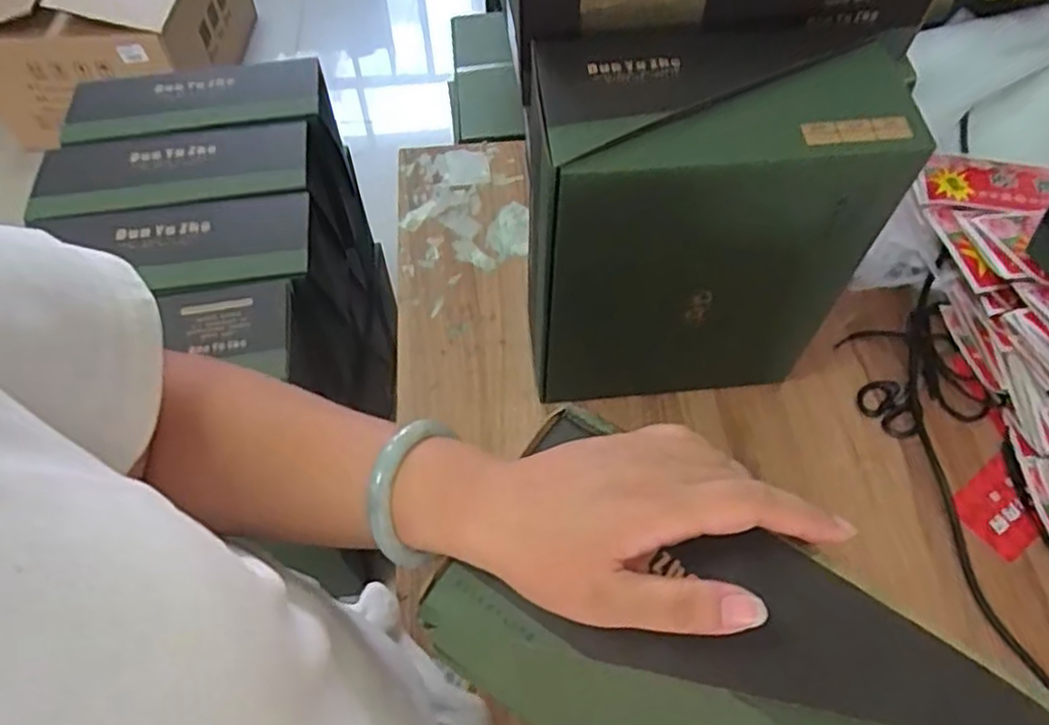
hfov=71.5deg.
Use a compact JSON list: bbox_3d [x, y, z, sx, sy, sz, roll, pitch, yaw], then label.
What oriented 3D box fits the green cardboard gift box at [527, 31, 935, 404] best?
[{"bbox_3d":[0.134,-0.112,0.603,0.243,0.269,0.122,-4,57,-1],"label":"green cardboard gift box"}]

